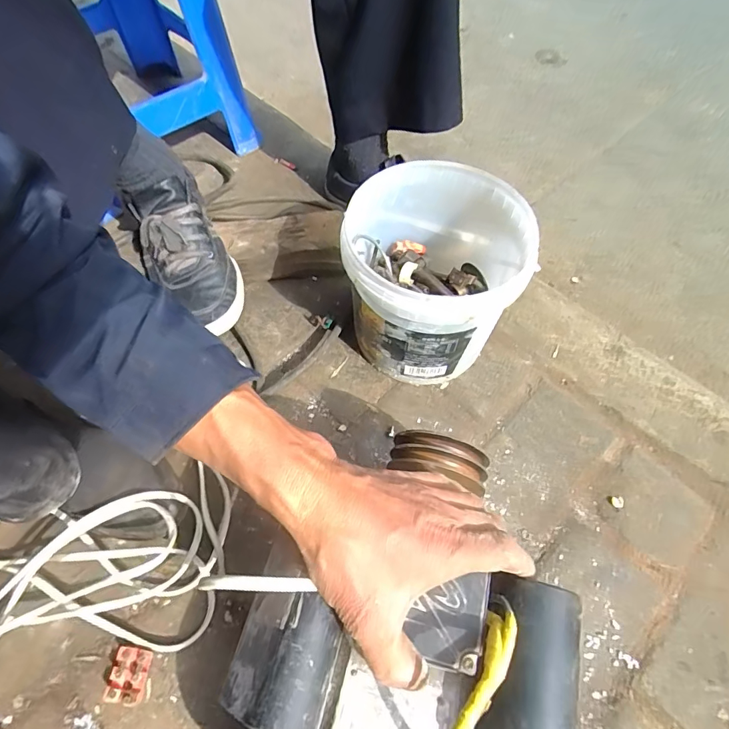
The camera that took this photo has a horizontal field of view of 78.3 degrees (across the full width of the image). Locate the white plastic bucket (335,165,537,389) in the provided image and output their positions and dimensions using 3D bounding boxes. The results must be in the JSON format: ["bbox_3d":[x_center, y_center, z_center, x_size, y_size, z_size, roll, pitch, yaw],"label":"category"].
[{"bbox_3d":[0.075,-0.101,0.540,0.190,0.193,0.210,-3,62,-3],"label":"white plastic bucket"}]

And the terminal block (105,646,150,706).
[{"bbox_3d":[-0.221,0.293,0.423,0.032,0.018,0.043,7,62,3],"label":"terminal block"}]

